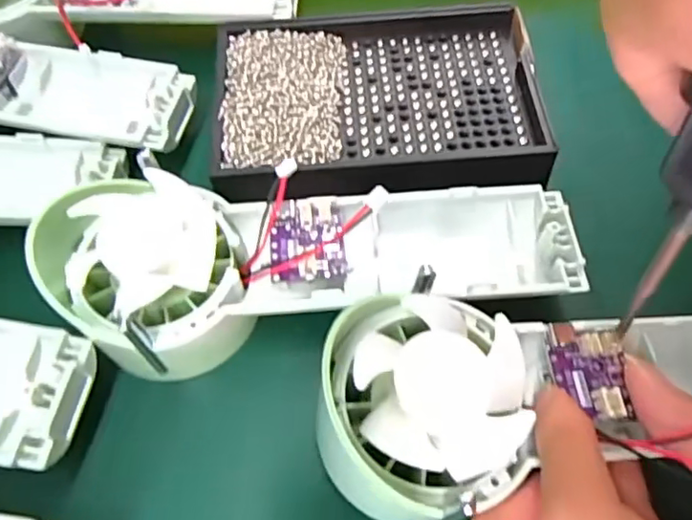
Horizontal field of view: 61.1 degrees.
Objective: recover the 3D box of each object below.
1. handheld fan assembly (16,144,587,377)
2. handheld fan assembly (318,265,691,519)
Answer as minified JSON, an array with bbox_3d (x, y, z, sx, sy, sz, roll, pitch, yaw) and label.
[{"bbox_3d":[-0.011,-0.005,0.195,0.175,0.033,0.066,-7,60,-2],"label":"handheld fan assembly"},{"bbox_3d":[0.078,0.036,0.176,0.174,0.027,0.058,0,59,-19],"label":"handheld fan assembly"}]

